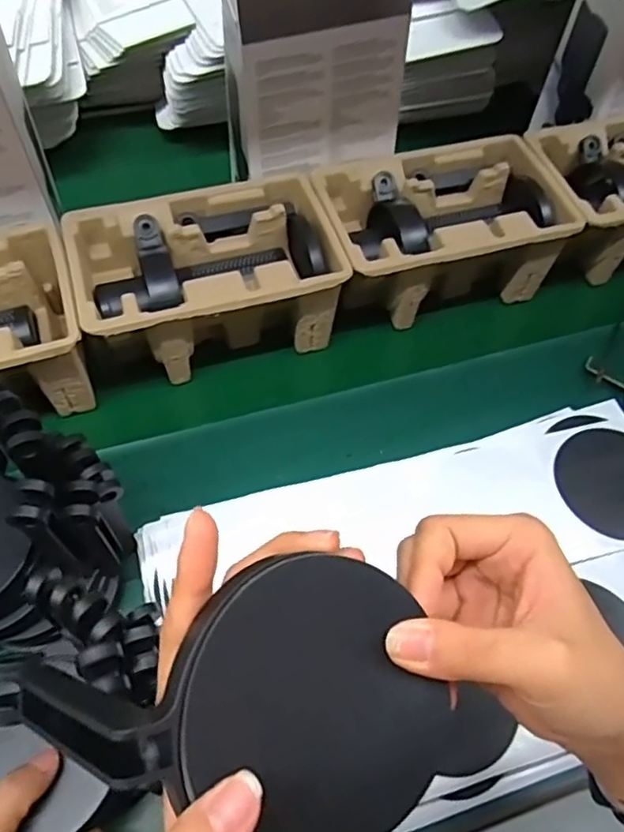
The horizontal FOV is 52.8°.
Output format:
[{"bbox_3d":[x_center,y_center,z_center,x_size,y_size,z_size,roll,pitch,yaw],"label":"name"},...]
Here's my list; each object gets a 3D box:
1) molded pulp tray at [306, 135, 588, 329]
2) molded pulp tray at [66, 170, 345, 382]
[{"bbox_3d":[0.122,-0.179,0.628,0.225,0.100,0.144,-12,59,-10],"label":"molded pulp tray"},{"bbox_3d":[-0.094,-0.123,0.581,0.222,0.097,0.142,-14,59,-11],"label":"molded pulp tray"}]

